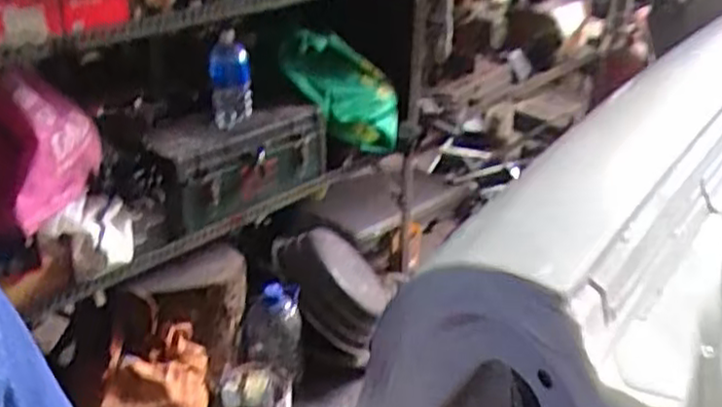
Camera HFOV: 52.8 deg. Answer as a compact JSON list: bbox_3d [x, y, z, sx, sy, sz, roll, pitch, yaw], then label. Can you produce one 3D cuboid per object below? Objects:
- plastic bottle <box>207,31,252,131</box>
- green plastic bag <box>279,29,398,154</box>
[{"bbox_3d":[-0.288,-0.268,1.601,0.090,0.222,0.092,-6,31,-10],"label":"plastic bottle"},{"bbox_3d":[-0.046,-0.274,1.769,0.305,0.271,0.188,-7,31,-11],"label":"green plastic bag"}]

